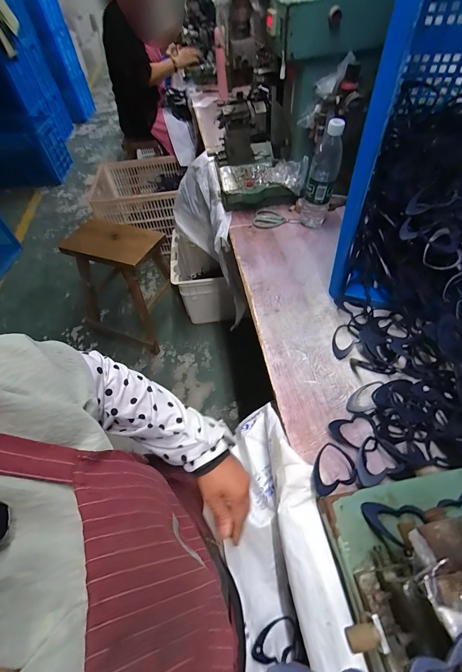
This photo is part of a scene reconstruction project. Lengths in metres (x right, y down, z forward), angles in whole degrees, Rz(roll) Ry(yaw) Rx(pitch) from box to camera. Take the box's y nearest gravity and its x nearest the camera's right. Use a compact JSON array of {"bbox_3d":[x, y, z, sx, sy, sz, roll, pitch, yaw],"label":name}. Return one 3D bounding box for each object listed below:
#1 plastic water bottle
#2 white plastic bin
[{"bbox_3d":[0.213,-0.380,0.716,0.072,0.222,0.081,4,53,7],"label":"plastic water bottle"},{"bbox_3d":[-0.161,-0.290,1.528,0.247,0.308,0.435,-13,53,-6],"label":"white plastic bin"}]

